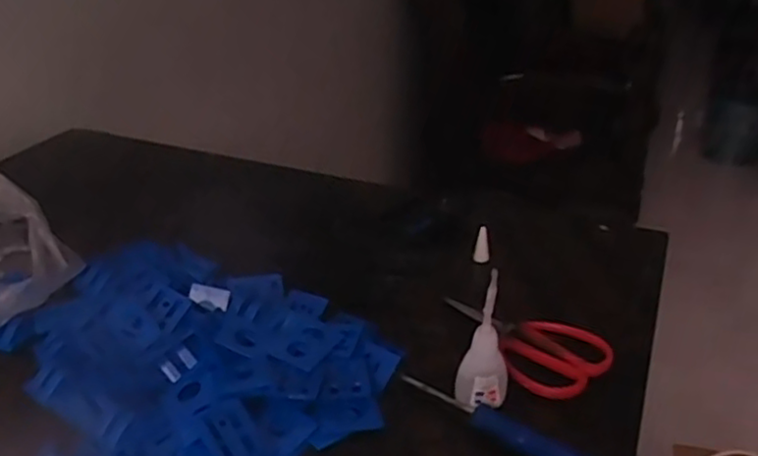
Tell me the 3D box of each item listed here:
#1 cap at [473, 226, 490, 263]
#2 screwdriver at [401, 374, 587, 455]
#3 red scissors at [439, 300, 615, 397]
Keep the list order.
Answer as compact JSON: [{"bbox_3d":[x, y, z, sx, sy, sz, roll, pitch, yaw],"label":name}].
[{"bbox_3d":[0.095,0.015,0.635,0.014,0.033,0.013,0,30,0],"label":"cap"},{"bbox_3d":[0.074,0.126,0.449,0.144,0.015,0.018,24,38,36],"label":"screwdriver"},{"bbox_3d":[0.105,0.089,0.531,0.137,0.009,0.078,15,33,24],"label":"red scissors"}]

